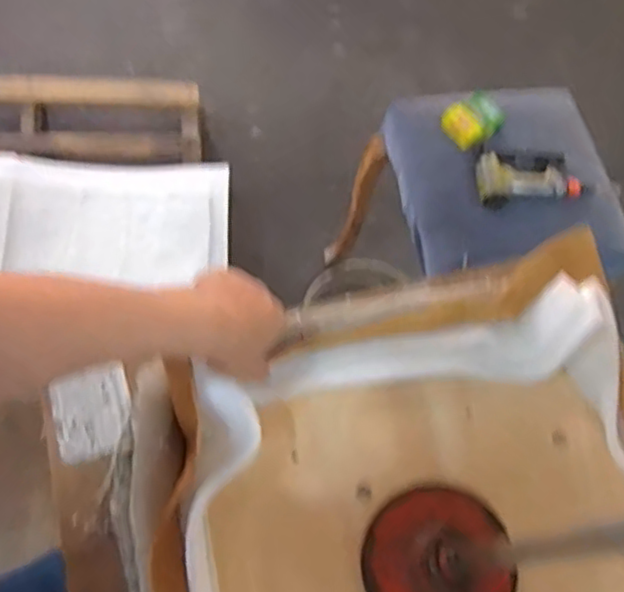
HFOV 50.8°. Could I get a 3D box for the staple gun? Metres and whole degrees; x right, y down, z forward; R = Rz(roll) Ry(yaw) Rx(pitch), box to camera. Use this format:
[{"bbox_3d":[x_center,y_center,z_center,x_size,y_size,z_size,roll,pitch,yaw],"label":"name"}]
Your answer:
[{"bbox_3d":[0.425,-0.245,1.299,0.231,0.051,0.142,-10,68,-14],"label":"staple gun"}]

